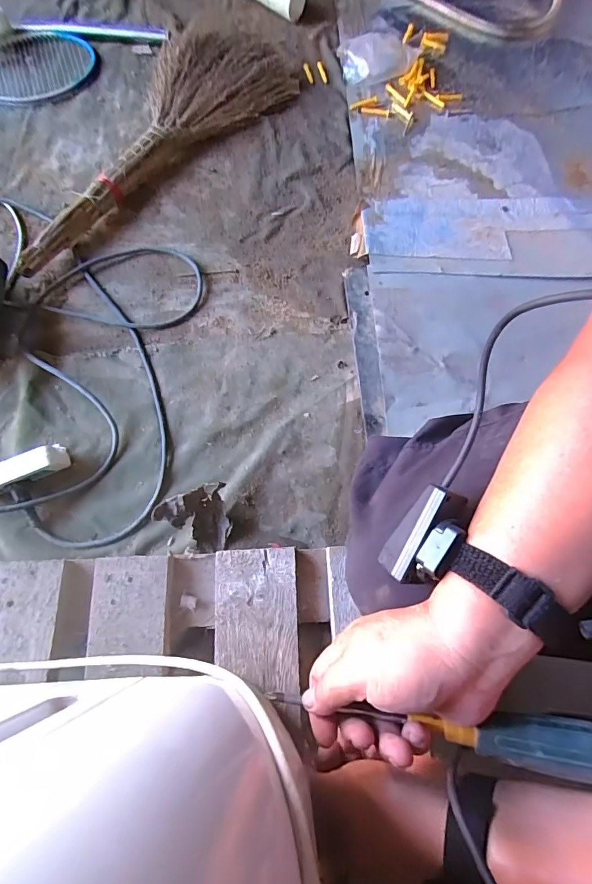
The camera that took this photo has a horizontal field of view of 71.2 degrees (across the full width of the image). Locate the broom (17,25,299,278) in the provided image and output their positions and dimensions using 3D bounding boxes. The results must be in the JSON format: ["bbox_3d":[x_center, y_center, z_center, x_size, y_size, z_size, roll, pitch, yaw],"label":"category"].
[{"bbox_3d":[-0.294,-0.600,0.803,0.228,0.070,0.707,40,75,12],"label":"broom"}]

